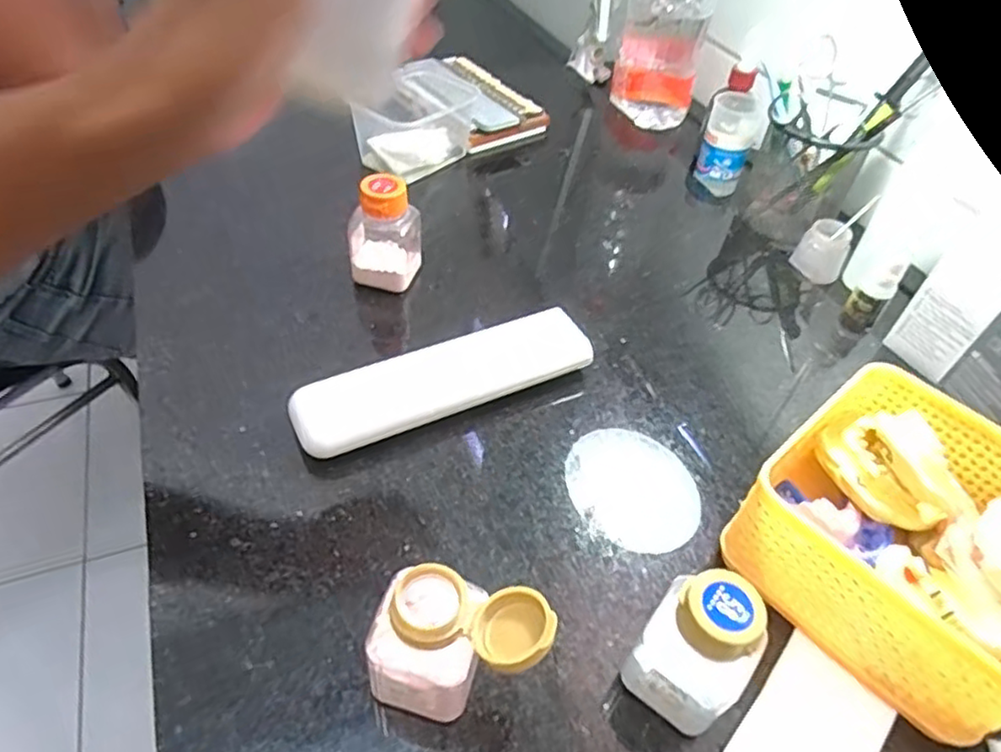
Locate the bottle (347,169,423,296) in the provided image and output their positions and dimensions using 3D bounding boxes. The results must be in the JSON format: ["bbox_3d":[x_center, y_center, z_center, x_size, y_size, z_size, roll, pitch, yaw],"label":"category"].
[{"bbox_3d":[-0.078,-0.100,0.453,0.044,0.078,0.044,3,46,-3],"label":"bottle"}]

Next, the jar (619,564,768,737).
[{"bbox_3d":[0.077,0.112,0.263,0.039,0.075,0.036,36,52,26],"label":"jar"}]

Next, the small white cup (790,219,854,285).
[{"bbox_3d":[0.266,-0.104,0.543,0.039,0.042,0.032,29,49,20],"label":"small white cup"}]

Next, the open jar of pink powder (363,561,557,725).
[{"bbox_3d":[-0.018,0.103,0.261,0.066,0.075,0.048,3,46,-4],"label":"open jar of pink powder"}]

